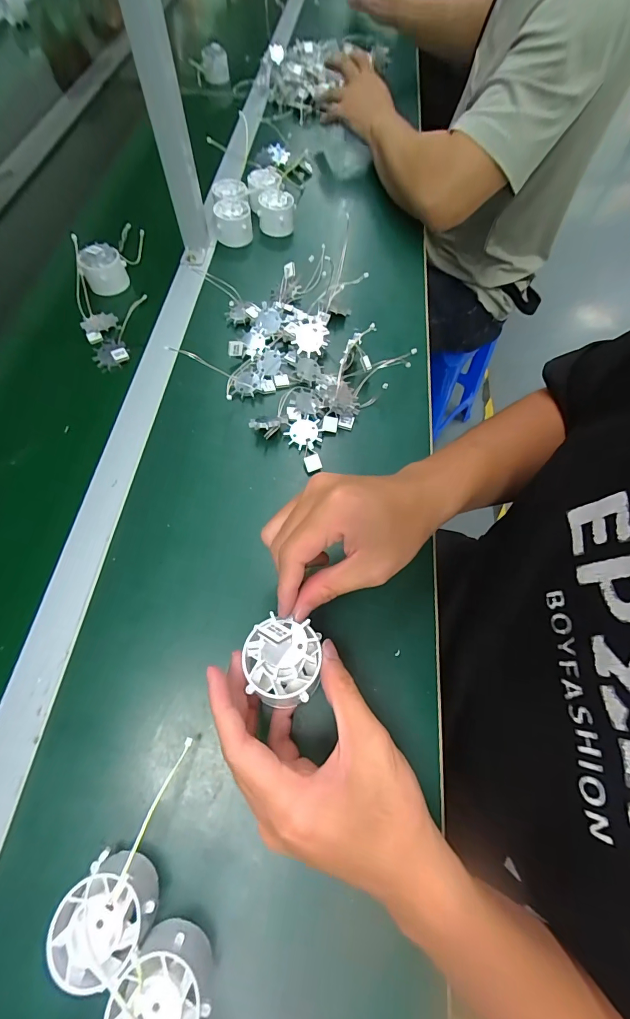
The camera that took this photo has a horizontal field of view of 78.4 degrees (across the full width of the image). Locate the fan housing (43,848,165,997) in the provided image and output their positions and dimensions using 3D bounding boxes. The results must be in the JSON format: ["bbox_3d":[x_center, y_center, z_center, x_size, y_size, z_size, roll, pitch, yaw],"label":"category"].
[{"bbox_3d":[-0.123,0.242,0.231,0.048,0.034,0.051,1,64,-2],"label":"fan housing"}]

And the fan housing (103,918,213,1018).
[{"bbox_3d":[-0.085,0.271,0.215,0.048,0.035,0.052,1,64,-2],"label":"fan housing"}]

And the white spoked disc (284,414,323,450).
[{"bbox_3d":[-0.011,-0.083,0.410,0.037,0.008,0.037,1,64,-2],"label":"white spoked disc"}]

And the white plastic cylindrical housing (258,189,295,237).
[{"bbox_3d":[-0.056,-0.430,0.561,0.049,0.041,0.048,1,64,-2],"label":"white plastic cylindrical housing"}]

